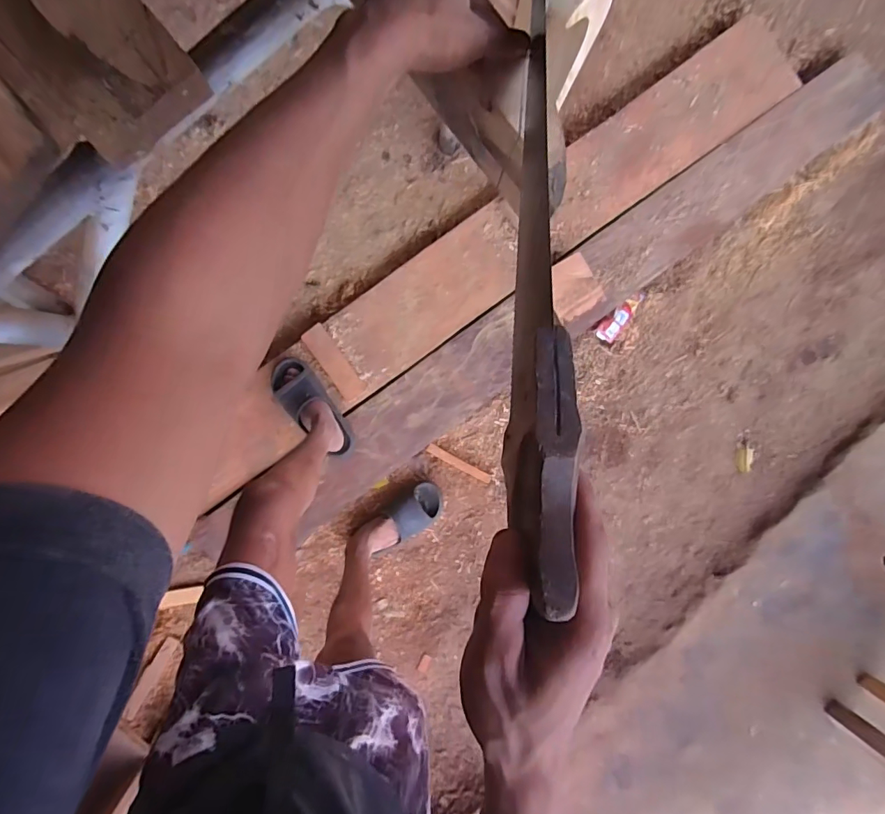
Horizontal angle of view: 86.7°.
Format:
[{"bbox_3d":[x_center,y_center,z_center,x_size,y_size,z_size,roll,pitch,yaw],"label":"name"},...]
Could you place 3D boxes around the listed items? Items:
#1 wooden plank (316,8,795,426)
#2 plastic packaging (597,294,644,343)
[{"bbox_3d":[0.293,-0.515,1.221,1.487,0.050,0.226,-36,92,-2],"label":"wooden plank"},{"bbox_3d":[0.497,-0.253,1.309,0.054,0.032,0.164,41,91,-7],"label":"plastic packaging"}]

